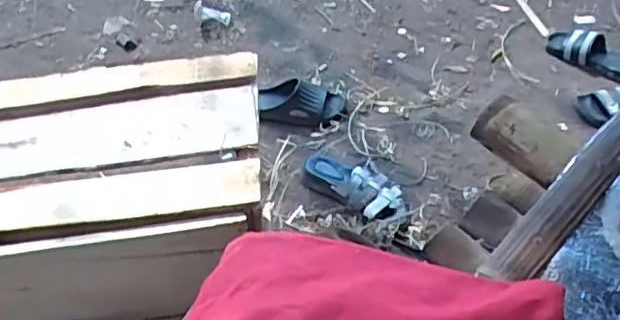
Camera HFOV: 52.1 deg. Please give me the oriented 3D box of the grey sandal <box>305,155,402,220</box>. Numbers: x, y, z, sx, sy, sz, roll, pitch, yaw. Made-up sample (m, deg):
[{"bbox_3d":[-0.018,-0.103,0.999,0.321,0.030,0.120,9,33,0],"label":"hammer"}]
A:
[{"bbox_3d":[0.088,0.043,1.279,0.218,0.078,0.106,38,60,24],"label":"grey sandal"}]

